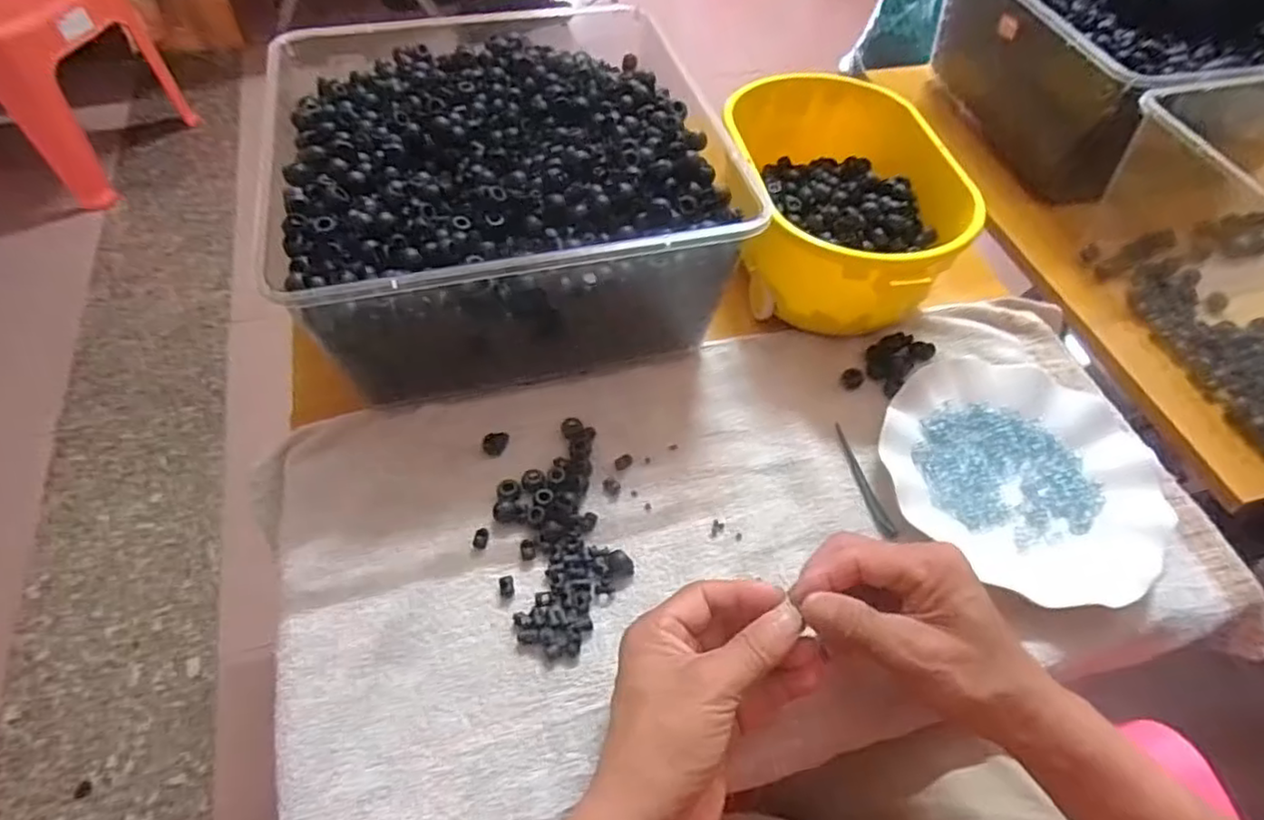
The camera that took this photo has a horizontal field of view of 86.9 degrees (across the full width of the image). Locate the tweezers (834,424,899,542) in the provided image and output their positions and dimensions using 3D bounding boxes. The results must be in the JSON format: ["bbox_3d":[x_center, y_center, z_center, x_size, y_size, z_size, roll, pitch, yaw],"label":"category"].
[{"bbox_3d":[0.160,0.047,0.463,0.009,0.012,0.090,-8,56,-10],"label":"tweezers"}]

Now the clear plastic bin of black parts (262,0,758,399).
[{"bbox_3d":[-0.092,-0.159,0.509,0.292,0.127,0.285,-9,56,-11],"label":"clear plastic bin of black parts"}]

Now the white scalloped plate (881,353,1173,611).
[{"bbox_3d":[0.265,0.041,0.457,0.177,0.024,0.174,2,55,-3],"label":"white scalloped plate"}]

